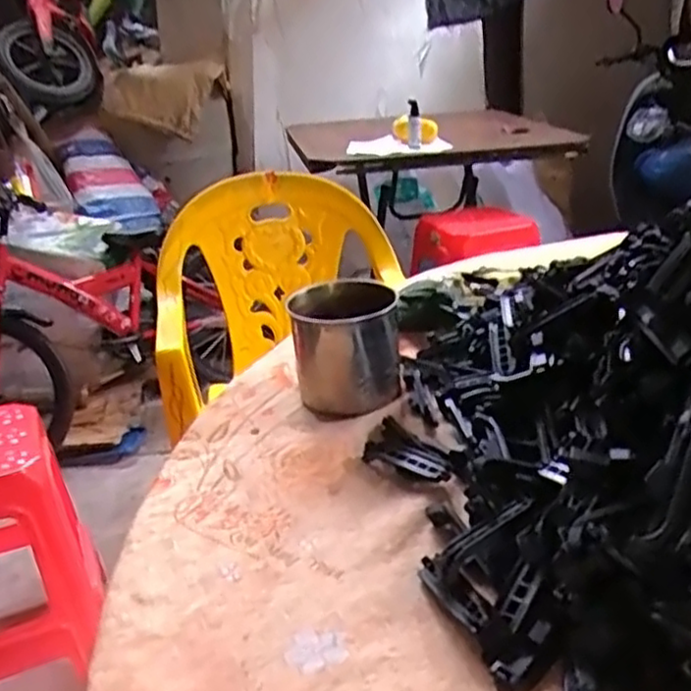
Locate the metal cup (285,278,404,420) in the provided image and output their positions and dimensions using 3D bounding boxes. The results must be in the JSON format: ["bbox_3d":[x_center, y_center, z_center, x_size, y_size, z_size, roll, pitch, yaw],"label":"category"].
[{"bbox_3d":[0.001,0.000,0.625,0.094,0.095,0.093,-4,25,2],"label":"metal cup"}]

